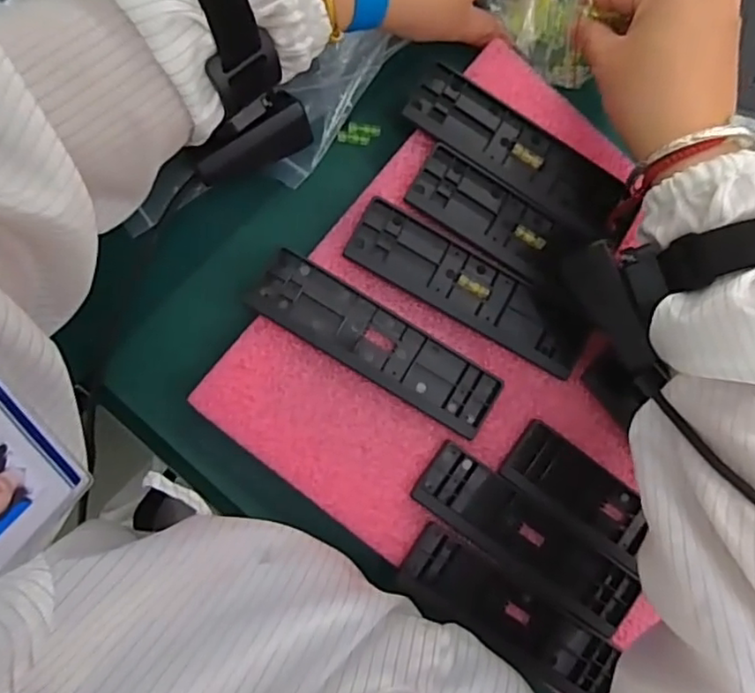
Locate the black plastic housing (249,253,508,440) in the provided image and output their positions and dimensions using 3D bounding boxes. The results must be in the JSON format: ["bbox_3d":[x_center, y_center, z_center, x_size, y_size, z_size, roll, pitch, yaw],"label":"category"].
[{"bbox_3d":[0.001,0.000,0.360,0.158,0.010,0.041,31,86,-6],"label":"black plastic housing"}]

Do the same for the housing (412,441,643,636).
[{"bbox_3d":[0.096,0.121,0.374,0.158,0.006,0.045,35,85,-5],"label":"housing"}]

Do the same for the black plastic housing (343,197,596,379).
[{"bbox_3d":[0.058,-0.035,0.369,0.158,0.007,0.041,29,86,-6],"label":"black plastic housing"}]

